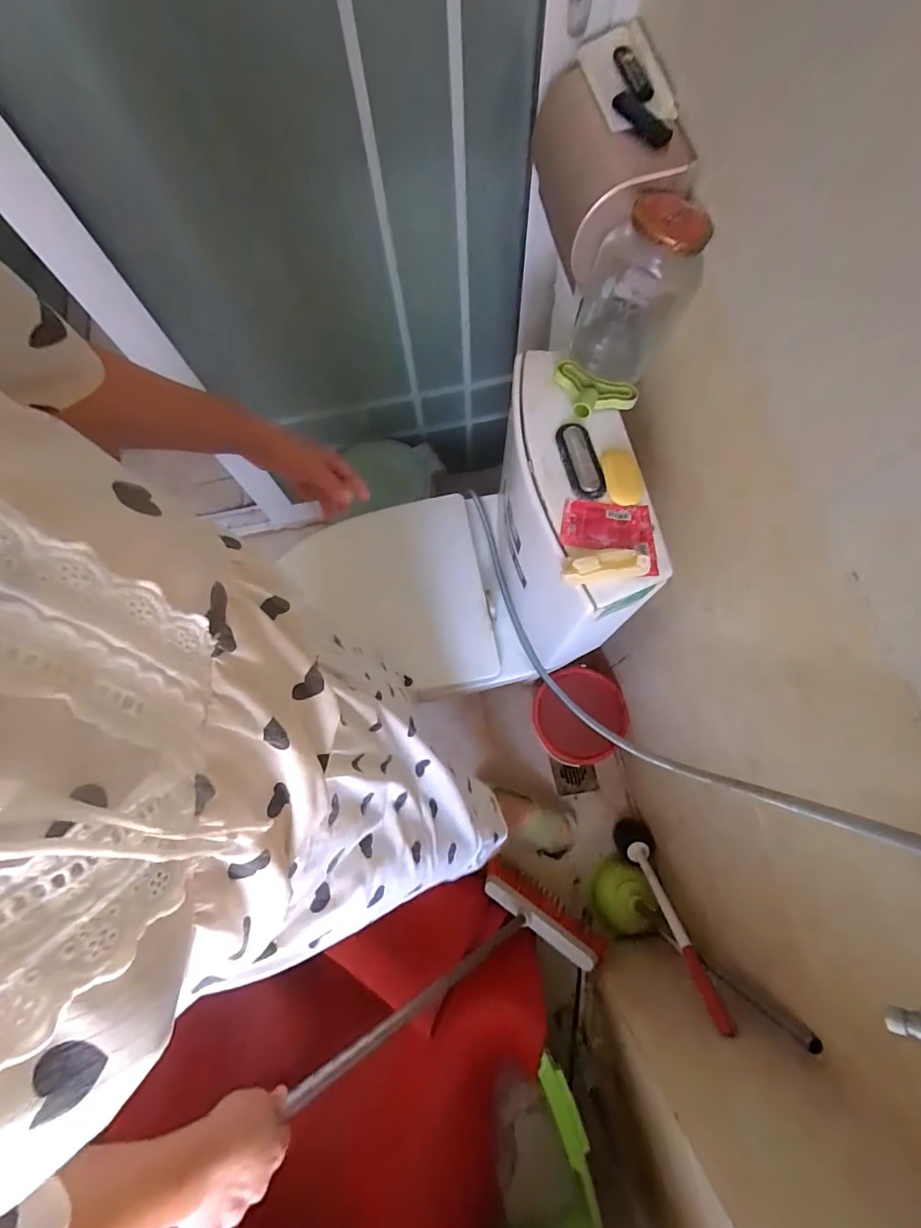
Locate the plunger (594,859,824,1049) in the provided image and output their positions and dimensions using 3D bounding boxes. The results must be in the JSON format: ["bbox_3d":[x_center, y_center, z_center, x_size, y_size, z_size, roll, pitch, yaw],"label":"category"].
[{"bbox_3d":[0.391,0.610,0.904,0.200,0.539,0.145,42,77,14],"label":"plunger"}]

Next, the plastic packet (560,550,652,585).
[{"bbox_3d":[0.159,-0.054,0.531,0.093,0.019,0.031,-6,71,0],"label":"plastic packet"}]

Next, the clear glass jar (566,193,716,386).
[{"bbox_3d":[0.196,-0.368,0.555,0.104,0.181,0.091,-6,71,0],"label":"clear glass jar"}]

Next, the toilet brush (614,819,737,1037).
[{"bbox_3d":[0.418,0.603,0.962,0.082,0.481,0.098,-6,106,0],"label":"toilet brush"}]

